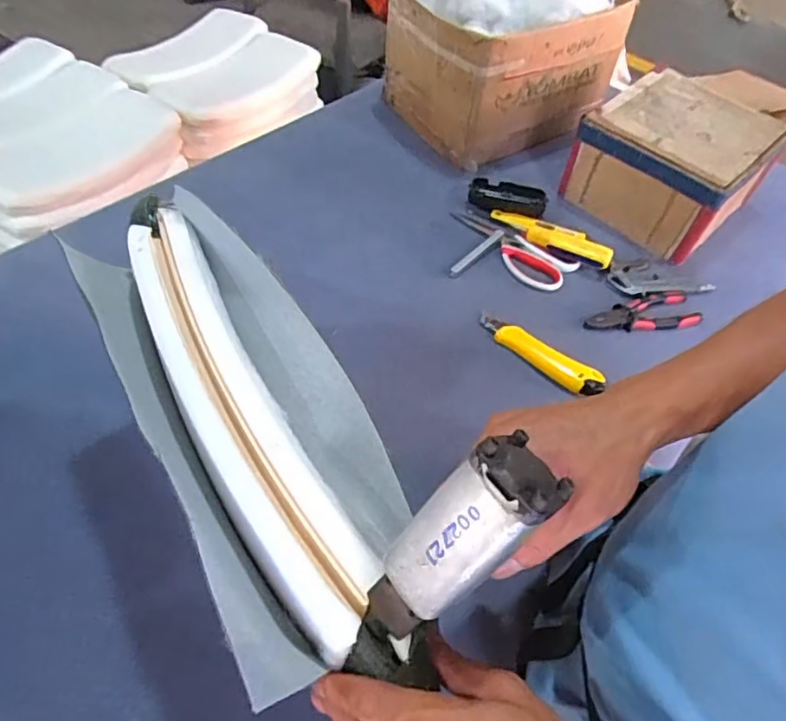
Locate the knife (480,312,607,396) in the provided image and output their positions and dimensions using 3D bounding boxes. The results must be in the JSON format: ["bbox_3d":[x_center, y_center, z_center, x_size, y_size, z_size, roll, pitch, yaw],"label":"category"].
[{"bbox_3d":[0.170,-0.011,0.679,0.159,0.014,0.036,35,58,19],"label":"knife"}]

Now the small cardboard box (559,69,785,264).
[{"bbox_3d":[0.393,-0.280,0.826,0.223,0.135,0.208,-34,64,-26],"label":"small cardboard box"}]

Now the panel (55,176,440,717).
[{"bbox_3d":[-0.100,0.028,0.391,0.136,0.062,0.379,-22,62,-20],"label":"panel"}]

